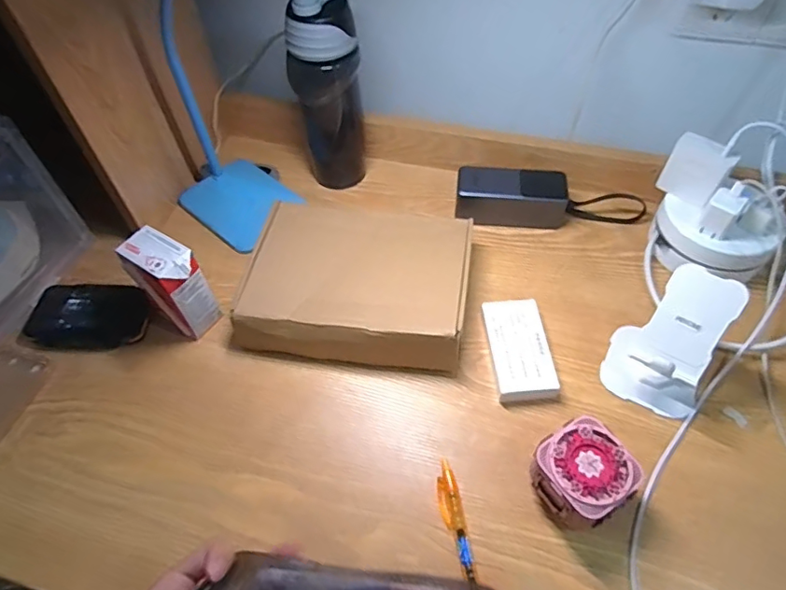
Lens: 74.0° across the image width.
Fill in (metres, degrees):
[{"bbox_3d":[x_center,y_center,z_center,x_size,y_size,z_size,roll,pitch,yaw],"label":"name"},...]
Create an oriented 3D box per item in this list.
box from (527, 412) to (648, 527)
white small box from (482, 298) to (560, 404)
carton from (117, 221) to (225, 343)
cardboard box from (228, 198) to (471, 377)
[{"bbox_3d":[0.153,0.150,0.431,0.074,0.056,0.071,-32,60,-18],"label":"box"},{"bbox_3d":[0.125,0.054,0.520,0.055,0.021,0.106,-5,55,-1],"label":"white small box"},{"bbox_3d":[-0.222,-0.009,0.526,0.068,0.103,0.049,33,63,23],"label":"carton"},{"bbox_3d":[-0.034,-0.021,0.561,0.224,0.054,0.186,8,56,8],"label":"cardboard box"}]

